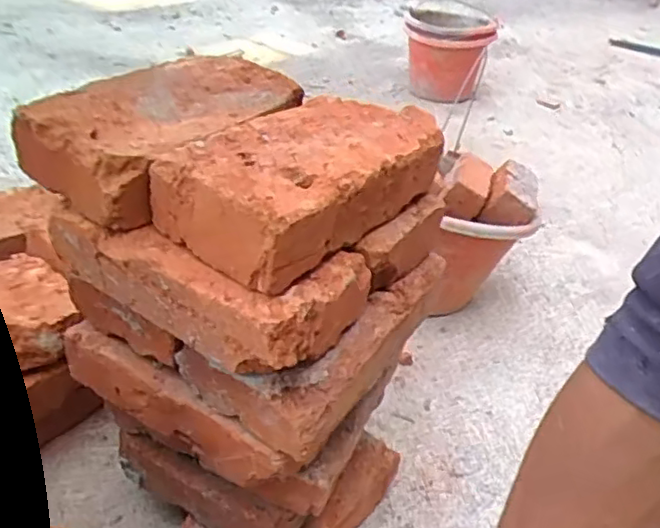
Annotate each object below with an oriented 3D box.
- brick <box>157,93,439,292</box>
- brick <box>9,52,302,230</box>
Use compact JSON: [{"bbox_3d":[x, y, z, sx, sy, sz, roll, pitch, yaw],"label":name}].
[{"bbox_3d":[-0.010,-0.060,0.430,0.104,0.050,0.195,30,40,28],"label":"brick"},{"bbox_3d":[-0.108,-0.096,0.447,0.105,0.052,0.191,32,42,31],"label":"brick"}]

